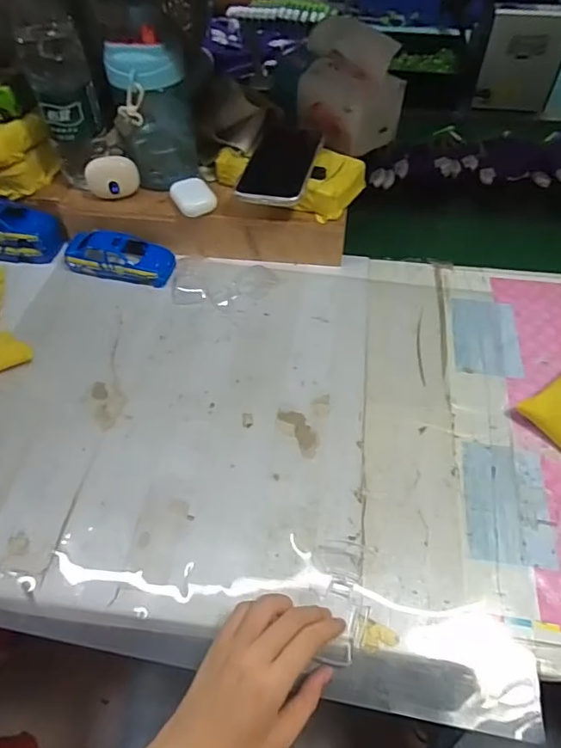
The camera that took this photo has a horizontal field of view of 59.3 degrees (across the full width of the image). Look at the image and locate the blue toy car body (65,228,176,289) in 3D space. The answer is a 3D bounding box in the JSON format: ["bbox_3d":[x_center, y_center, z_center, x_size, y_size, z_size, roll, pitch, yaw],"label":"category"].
[{"bbox_3d":[-0.195,-0.144,0.594,0.130,0.028,0.054,9,53,8],"label":"blue toy car body"}]

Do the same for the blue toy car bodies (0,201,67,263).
[{"bbox_3d":[-0.343,-0.178,0.612,0.132,0.053,0.051,5,54,5],"label":"blue toy car bodies"}]

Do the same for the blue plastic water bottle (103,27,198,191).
[{"bbox_3d":[-0.144,-0.294,0.566,0.082,0.161,0.074,-9,53,-5],"label":"blue plastic water bottle"}]

